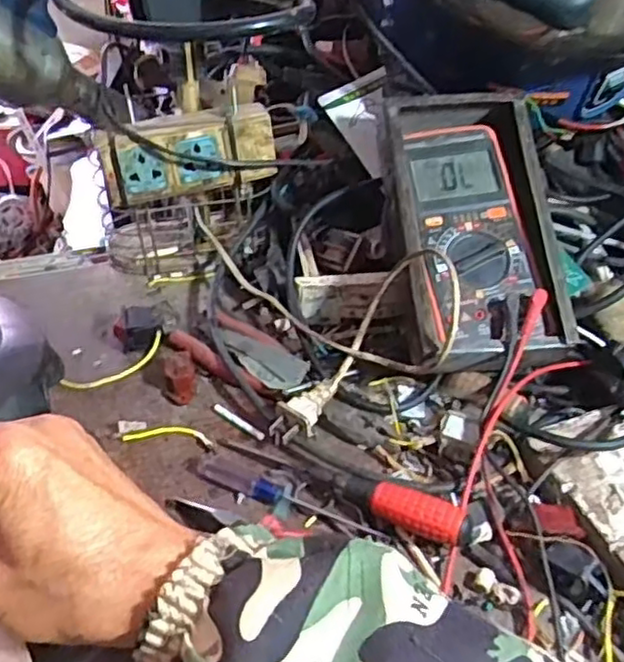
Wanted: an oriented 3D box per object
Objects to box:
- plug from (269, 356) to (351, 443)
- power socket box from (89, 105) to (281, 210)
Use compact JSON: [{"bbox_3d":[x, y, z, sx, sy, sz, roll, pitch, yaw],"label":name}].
[{"bbox_3d":[0.001,0.047,0.482,0.026,0.024,0.077,20,44,23],"label":"plug"},{"bbox_3d":[-0.097,-0.141,0.544,0.131,0.059,0.035,-9,41,-10],"label":"power socket box"}]

